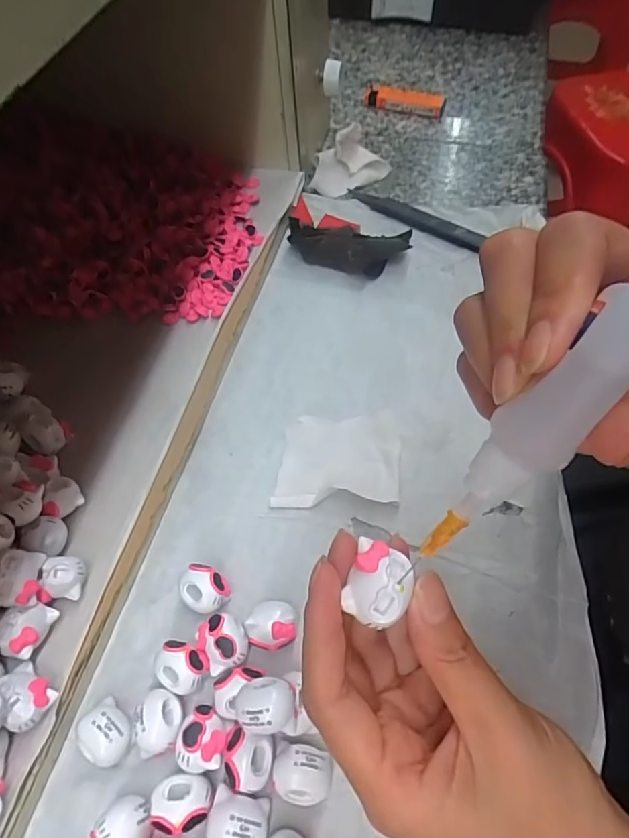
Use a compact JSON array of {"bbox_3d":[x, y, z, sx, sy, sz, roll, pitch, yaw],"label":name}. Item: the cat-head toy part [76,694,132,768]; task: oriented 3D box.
[{"bbox_3d":[-0.094,0.144,0.237,0.024,0.019,0.020,36,66,22],"label":"cat-head toy part"}]

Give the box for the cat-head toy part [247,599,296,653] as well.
[{"bbox_3d":[-0.020,0.103,0.261,0.023,0.019,0.022,-1,58,2],"label":"cat-head toy part"}]

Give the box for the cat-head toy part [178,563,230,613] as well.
[{"bbox_3d":[-0.056,0.088,0.270,0.025,0.018,0.022,36,67,22],"label":"cat-head toy part"}]

